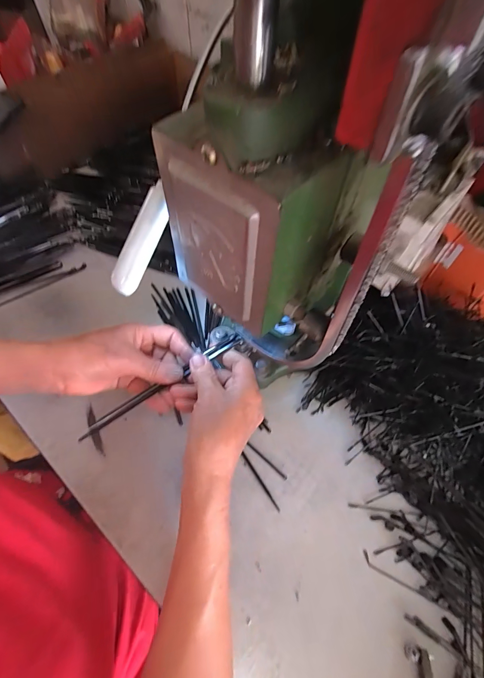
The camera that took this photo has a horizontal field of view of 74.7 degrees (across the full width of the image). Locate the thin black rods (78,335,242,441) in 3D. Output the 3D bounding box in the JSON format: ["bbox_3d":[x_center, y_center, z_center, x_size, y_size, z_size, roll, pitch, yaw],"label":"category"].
[{"bbox_3d":[-0.079,0.047,0.320,0.182,0.010,0.010,-32,65,-7],"label":"thin black rods"}]

